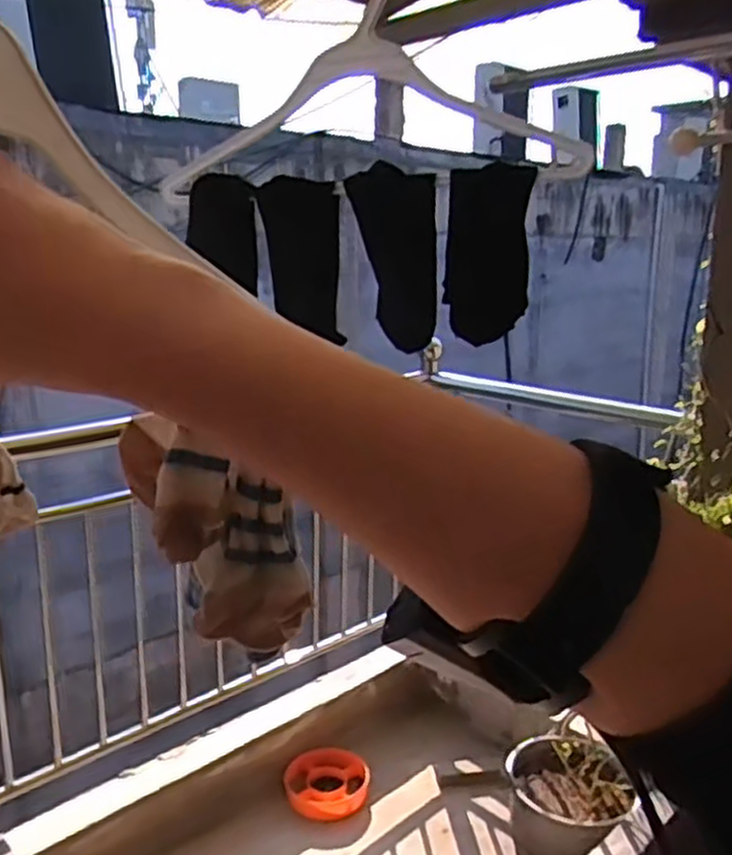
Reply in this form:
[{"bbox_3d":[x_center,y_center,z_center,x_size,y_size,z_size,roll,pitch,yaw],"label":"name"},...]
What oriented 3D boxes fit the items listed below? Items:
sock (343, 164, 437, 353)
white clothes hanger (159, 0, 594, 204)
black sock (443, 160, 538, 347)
[{"bbox_3d":[0.026,-0.148,0.670,0.077,0.147,0.026,-2,13,-8],"label":"sock"},{"bbox_3d":[-0.014,-0.295,0.665,0.351,0.178,0.047,-2,27,5],"label":"white clothes hanger"},{"bbox_3d":[0.102,-0.147,0.647,0.068,0.133,0.016,4,14,12],"label":"black sock"}]

